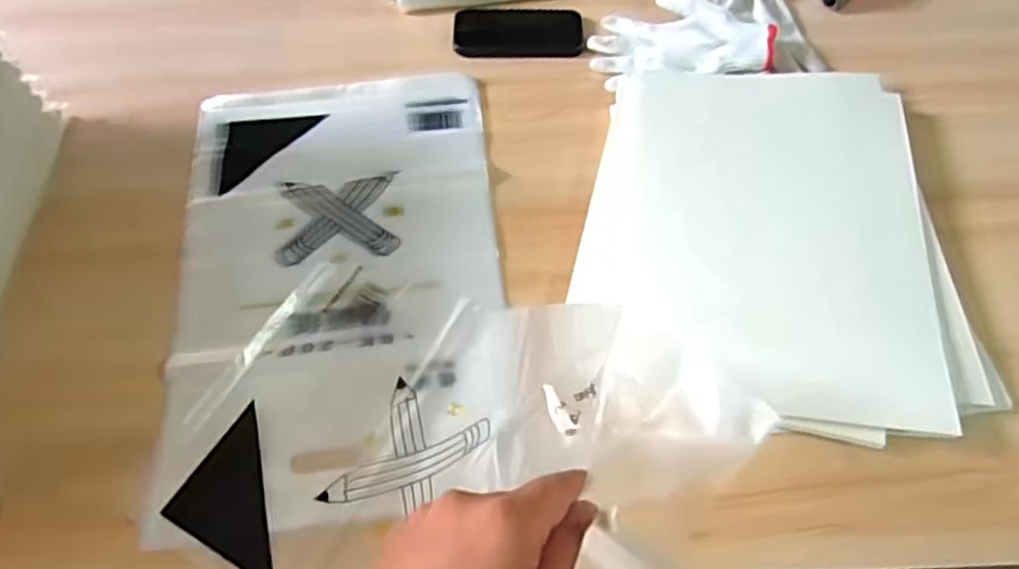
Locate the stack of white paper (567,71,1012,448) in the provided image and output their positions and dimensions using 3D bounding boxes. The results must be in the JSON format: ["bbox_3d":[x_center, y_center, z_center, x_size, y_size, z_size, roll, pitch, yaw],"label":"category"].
[{"bbox_3d":[0.237,-0.055,0.677,0.323,0.030,0.397,5,57,4],"label":"stack of white paper"}]

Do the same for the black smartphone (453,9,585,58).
[{"bbox_3d":[0.011,-0.295,0.838,0.147,0.009,0.073,-3,57,-1],"label":"black smartphone"}]

